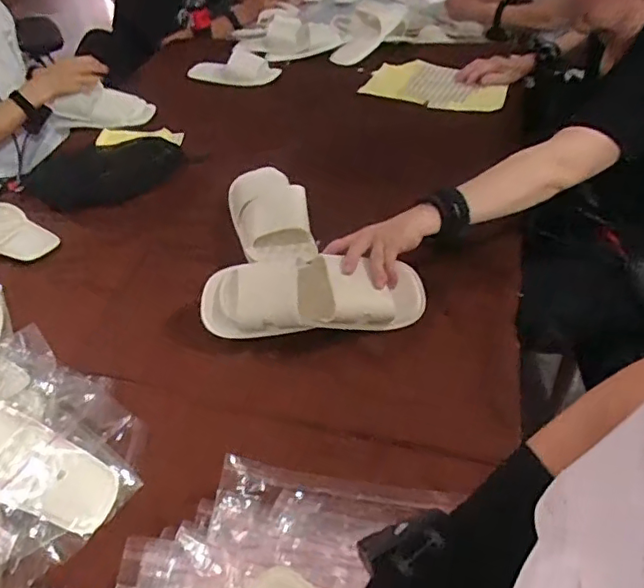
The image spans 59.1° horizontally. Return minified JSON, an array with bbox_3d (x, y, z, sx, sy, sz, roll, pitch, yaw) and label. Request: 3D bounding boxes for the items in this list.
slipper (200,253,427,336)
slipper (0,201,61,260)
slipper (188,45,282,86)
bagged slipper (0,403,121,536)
[{"bbox_3d":[-0.012,-0.001,0.793,0.302,0.056,0.115,-5,76,7],"label":"slipper"},{"bbox_3d":[-0.554,-0.110,0.991,0.211,0.047,0.094,19,49,22],"label":"slipper"},{"bbox_3d":[-0.226,-0.574,1.424,0.234,0.055,0.093,14,48,19],"label":"slipper"},{"bbox_3d":[-0.335,0.185,0.618,0.230,0.045,0.094,25,49,1],"label":"bagged slipper"}]

